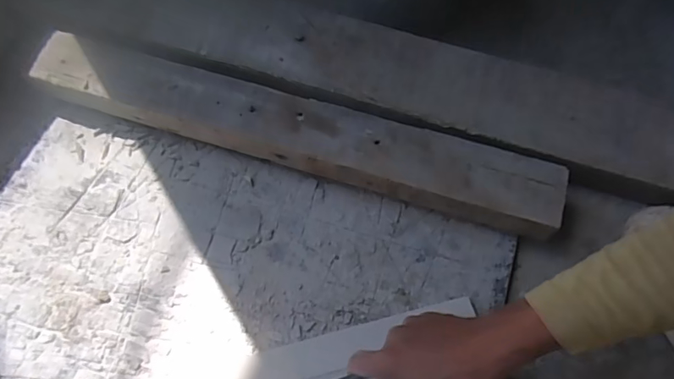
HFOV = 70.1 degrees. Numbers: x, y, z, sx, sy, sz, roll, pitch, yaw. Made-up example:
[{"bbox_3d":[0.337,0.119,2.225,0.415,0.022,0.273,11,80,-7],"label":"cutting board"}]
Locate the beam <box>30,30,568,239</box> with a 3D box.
[{"bbox_3d":[-0.065,-0.072,0.580,0.645,0.059,0.088,16,62,7],"label":"beam"}]

